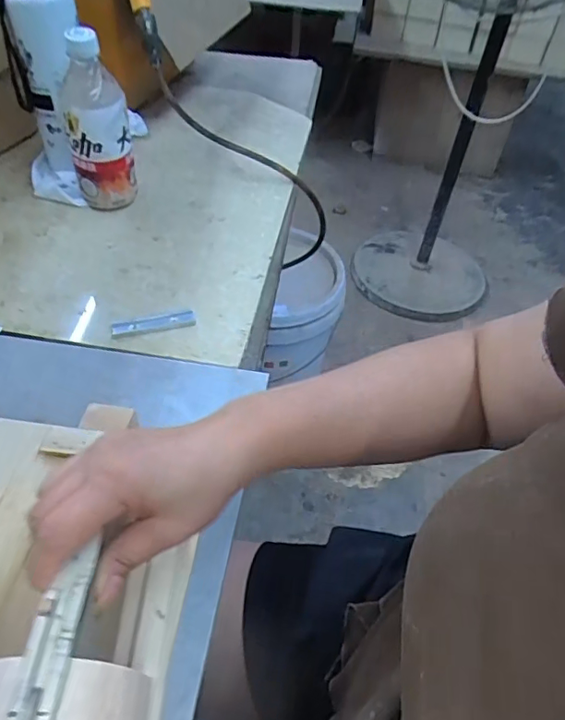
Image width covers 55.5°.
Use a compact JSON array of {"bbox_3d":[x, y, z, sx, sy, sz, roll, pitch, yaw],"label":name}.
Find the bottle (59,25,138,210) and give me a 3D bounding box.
[{"bbox_3d":[-0.203,-0.255,0.588,0.067,0.184,0.065,-15,50,-17],"label":"bottle"}]

